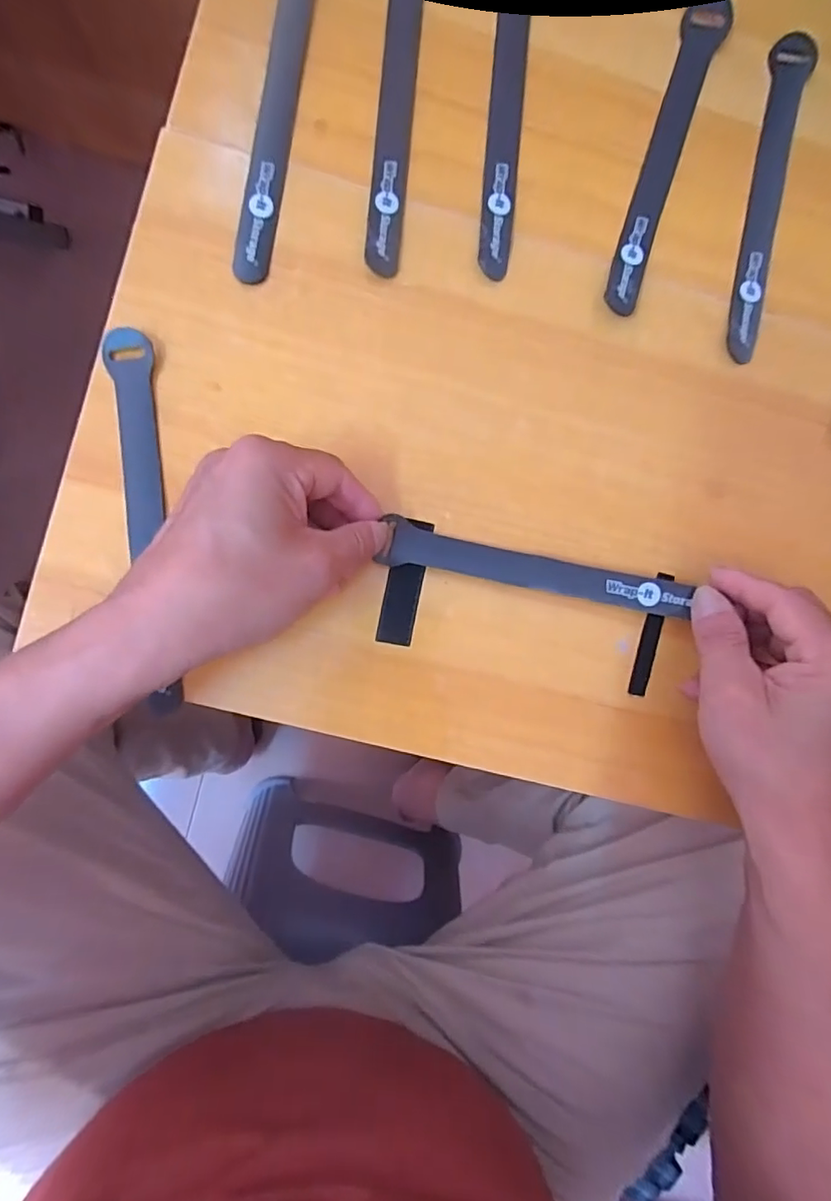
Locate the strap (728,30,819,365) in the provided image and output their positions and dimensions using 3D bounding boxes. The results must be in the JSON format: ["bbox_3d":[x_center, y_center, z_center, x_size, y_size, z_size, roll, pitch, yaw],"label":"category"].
[{"bbox_3d":[0.209,-0.236,0.326,0.023,0.011,0.193,10,86,4],"label":"strap"}]

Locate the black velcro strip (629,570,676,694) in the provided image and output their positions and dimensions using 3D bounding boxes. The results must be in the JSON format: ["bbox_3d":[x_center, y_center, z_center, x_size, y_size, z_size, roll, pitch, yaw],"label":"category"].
[{"bbox_3d":[0.135,0.019,0.317,0.011,0.004,0.072,16,88,-4],"label":"black velcro strip"}]

